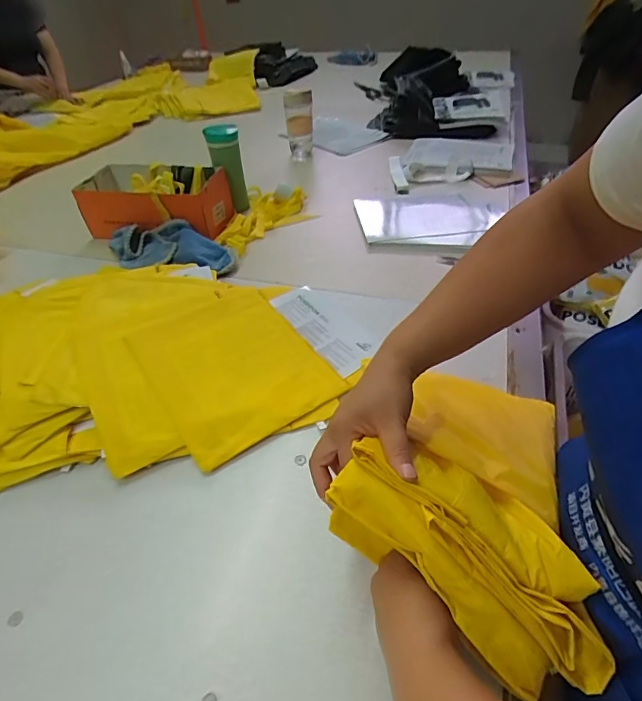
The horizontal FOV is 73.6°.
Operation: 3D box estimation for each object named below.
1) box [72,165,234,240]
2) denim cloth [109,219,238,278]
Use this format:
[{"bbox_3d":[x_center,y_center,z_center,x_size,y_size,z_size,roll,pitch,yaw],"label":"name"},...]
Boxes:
[{"bbox_3d":[-0.374,-0.342,0.987,0.304,0.115,0.159,7,44,11],"label":"box"},{"bbox_3d":[-0.312,-0.208,0.887,0.291,0.055,0.126,11,47,16],"label":"denim cloth"}]

